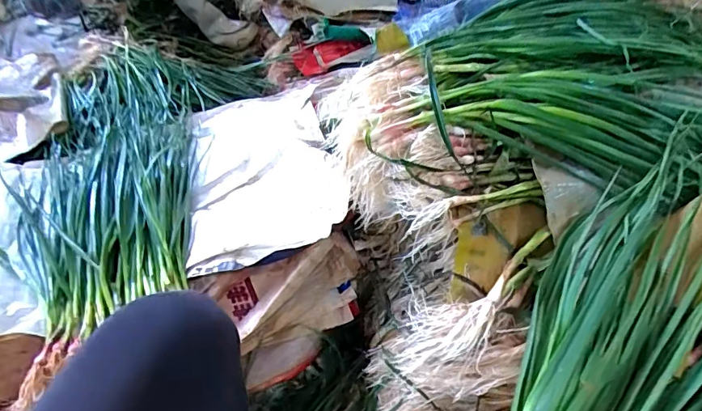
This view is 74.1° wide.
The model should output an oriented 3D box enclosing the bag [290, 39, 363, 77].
[{"bbox_3d":[-0.059,-0.431,1.326,0.209,0.076,0.061,-19,47,-2],"label":"bag"}]

